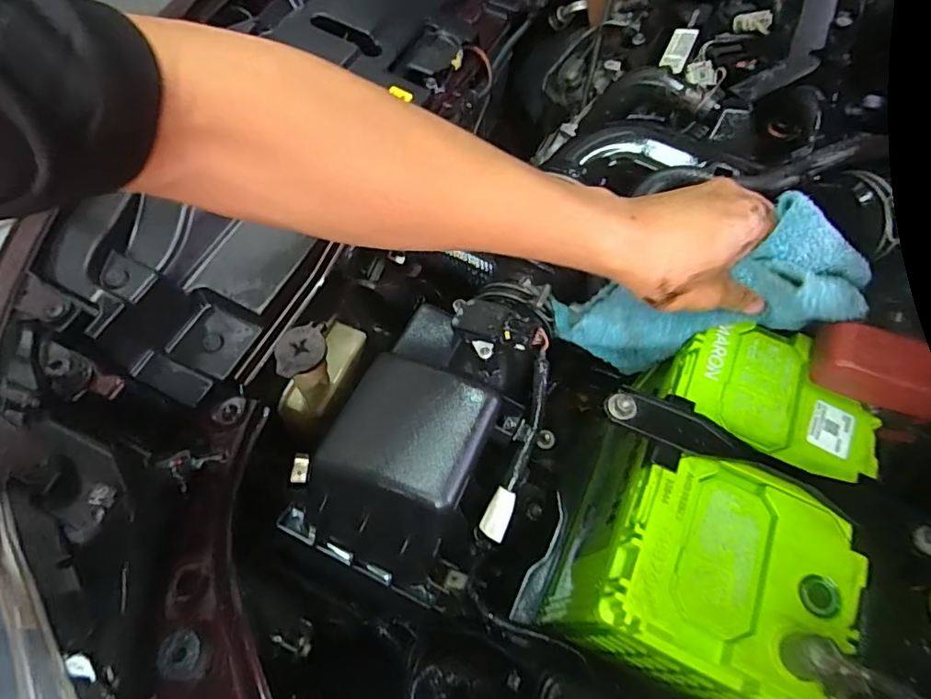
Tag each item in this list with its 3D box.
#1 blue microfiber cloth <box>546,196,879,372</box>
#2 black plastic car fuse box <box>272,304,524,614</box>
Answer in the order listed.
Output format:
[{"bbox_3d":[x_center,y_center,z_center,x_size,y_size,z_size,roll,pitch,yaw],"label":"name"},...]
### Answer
[{"bbox_3d":[0.159,-0.028,0.366,0.186,0.092,0.054,-18,61,31],"label":"blue microfiber cloth"},{"bbox_3d":[-0.040,0.080,0.378,0.122,0.087,0.153,29,68,13],"label":"black plastic car fuse box"}]

